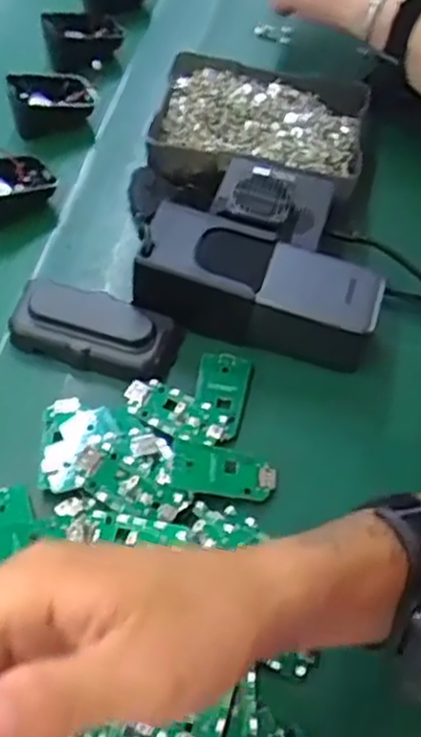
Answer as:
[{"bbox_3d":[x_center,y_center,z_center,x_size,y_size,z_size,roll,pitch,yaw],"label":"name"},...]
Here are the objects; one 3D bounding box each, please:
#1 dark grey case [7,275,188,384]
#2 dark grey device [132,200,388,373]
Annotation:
[{"bbox_3d":[-0.075,-0.028,0.490,0.108,0.024,0.054,20,54,9],"label":"dark grey case"},{"bbox_3d":[0.032,-0.053,0.492,0.152,0.058,0.055,16,54,6],"label":"dark grey device"}]

